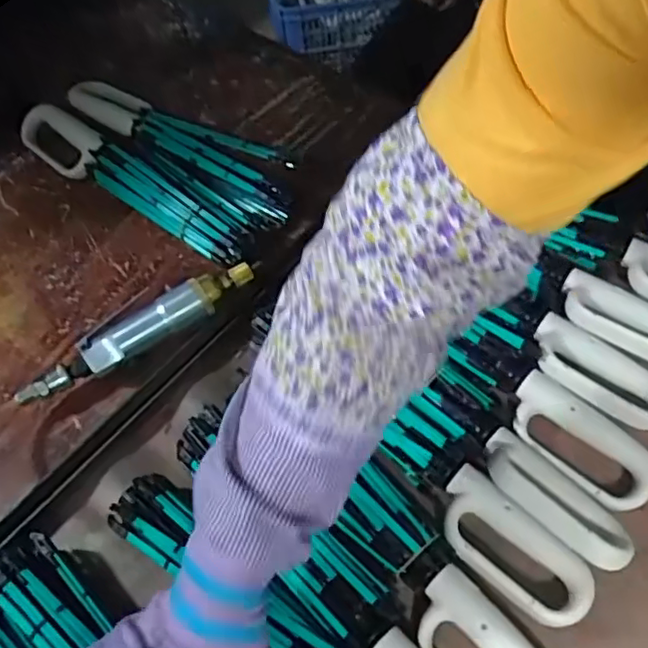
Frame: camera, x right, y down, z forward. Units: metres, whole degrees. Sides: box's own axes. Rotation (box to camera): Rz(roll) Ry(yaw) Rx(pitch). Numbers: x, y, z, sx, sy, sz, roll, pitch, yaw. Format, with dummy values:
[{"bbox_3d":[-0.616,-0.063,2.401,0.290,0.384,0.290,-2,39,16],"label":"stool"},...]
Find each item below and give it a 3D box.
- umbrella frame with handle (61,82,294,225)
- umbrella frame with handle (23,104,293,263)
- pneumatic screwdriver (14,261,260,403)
[{"bbox_3d":[-0.175,-0.214,0.700,0.343,0.043,0.063,33,66,20],"label":"umbrella frame with handle"},{"bbox_3d":[-0.212,-0.165,0.693,0.356,0.053,0.089,28,64,18],"label":"umbrella frame with handle"},{"bbox_3d":[-0.169,0.010,0.583,0.243,0.039,0.039,-32,63,-15],"label":"pneumatic screwdriver"}]

